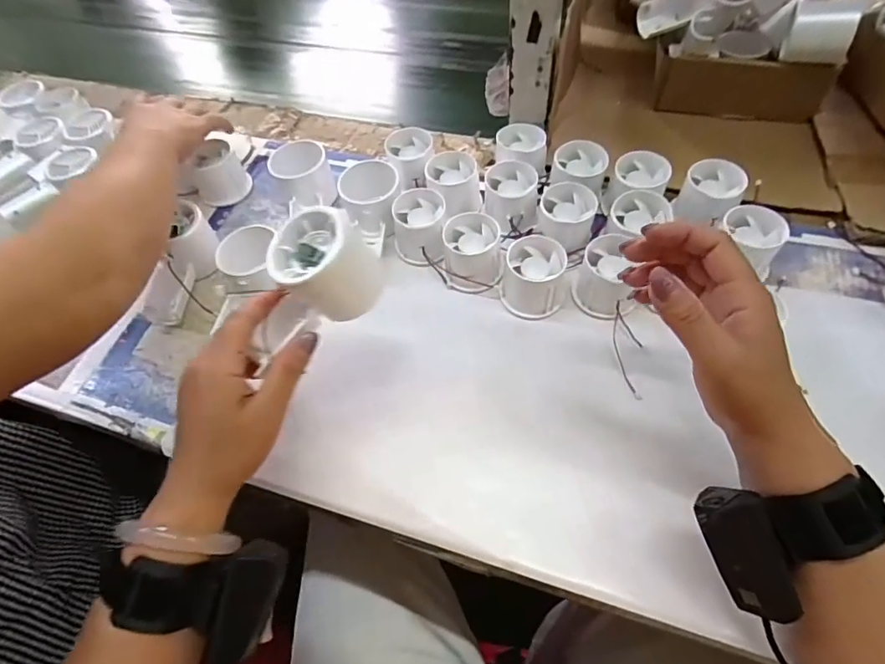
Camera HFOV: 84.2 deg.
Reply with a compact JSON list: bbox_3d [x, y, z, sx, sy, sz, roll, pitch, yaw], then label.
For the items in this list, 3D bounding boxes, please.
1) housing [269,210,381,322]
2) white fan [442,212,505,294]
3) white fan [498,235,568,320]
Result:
[{"bbox_3d":[-0.073,-0.043,0.324,0.058,0.060,0.058,-49,48,-4],"label":"housing"},{"bbox_3d":[0.029,-0.071,0.453,0.051,0.049,0.055,-3,58,3],"label":"white fan"},{"bbox_3d":[0.080,-0.049,0.431,0.054,0.047,0.056,-2,58,3],"label":"white fan"}]

